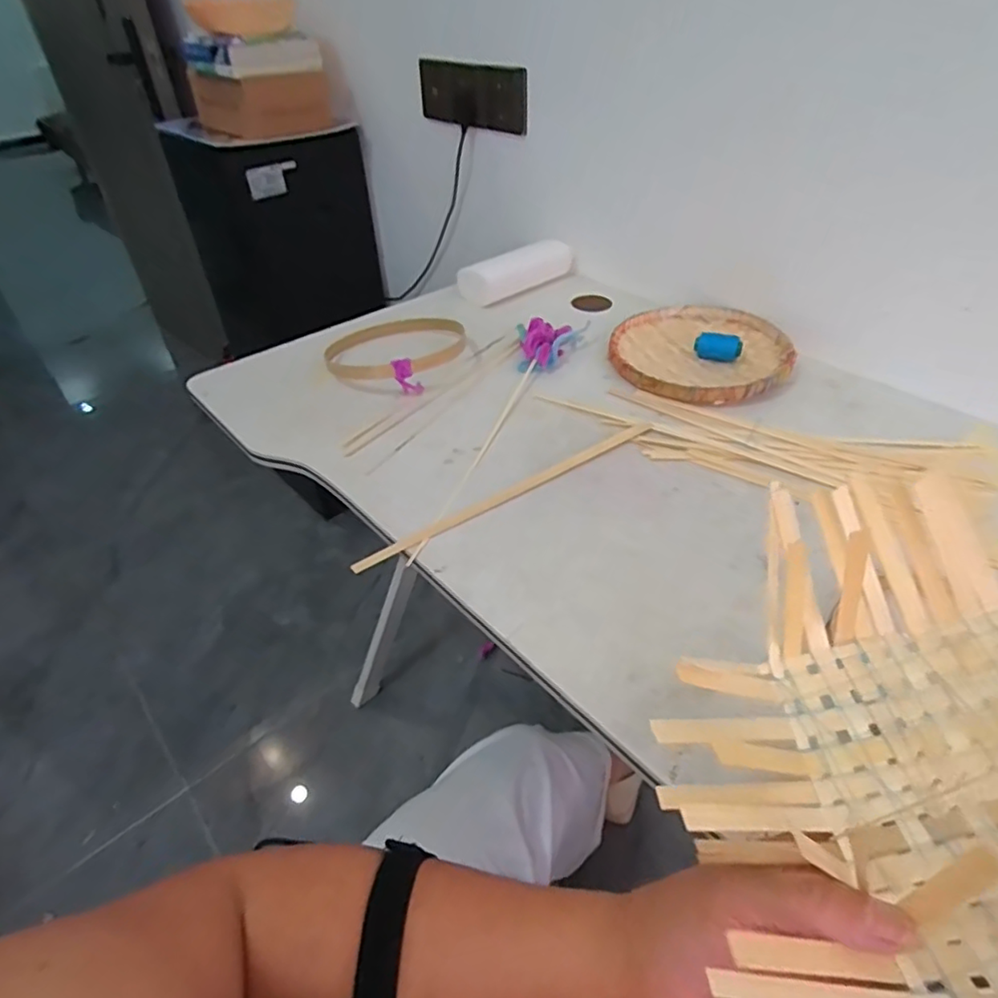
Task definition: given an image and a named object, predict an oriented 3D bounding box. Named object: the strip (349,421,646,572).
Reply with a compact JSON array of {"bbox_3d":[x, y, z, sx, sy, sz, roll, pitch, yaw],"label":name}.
[{"bbox_3d":[0.017,-0.010,0.571,0.334,0.007,0.019,-27,53,-26],"label":"strip"}]

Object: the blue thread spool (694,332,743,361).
[{"bbox_3d":[0.269,-0.185,0.740,0.055,0.025,0.031,13,50,9],"label":"blue thread spool"}]

